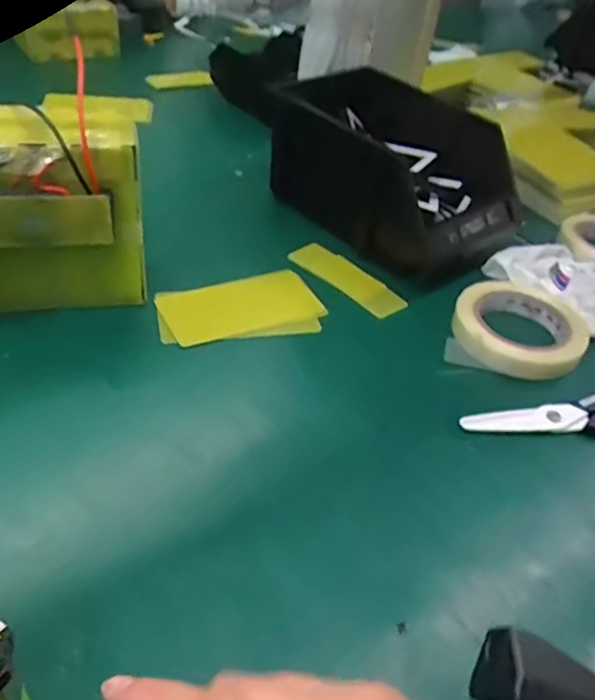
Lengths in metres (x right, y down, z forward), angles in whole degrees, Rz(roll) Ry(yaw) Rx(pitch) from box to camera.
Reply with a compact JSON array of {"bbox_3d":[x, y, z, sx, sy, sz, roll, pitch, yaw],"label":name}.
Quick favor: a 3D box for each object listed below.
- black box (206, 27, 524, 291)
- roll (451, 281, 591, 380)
[{"bbox_3d":[0.098,-0.182,0.639,0.171,0.121,0.230,-25,54,-29],"label":"black box"},{"bbox_3d":[0.194,-0.021,0.545,0.108,0.027,0.103,5,41,-5],"label":"roll"}]

